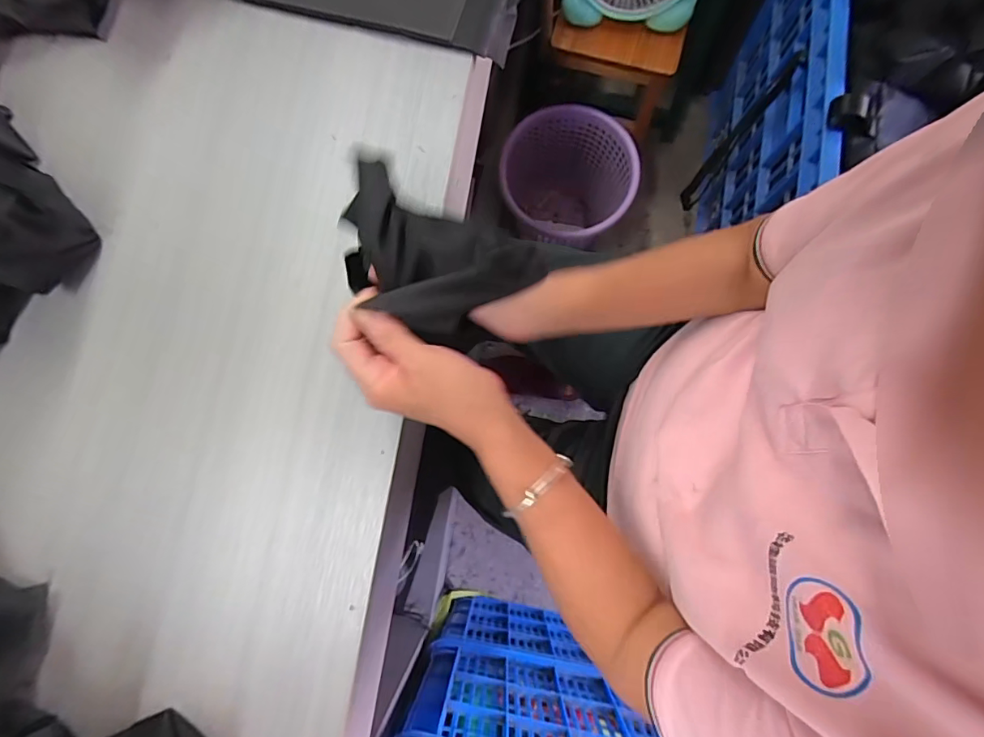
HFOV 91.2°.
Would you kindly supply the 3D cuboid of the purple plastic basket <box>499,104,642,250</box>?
[{"bbox_3d":[0.167,-0.368,1.081,0.278,0.310,0.253,0,79,1],"label":"purple plastic basket"}]

